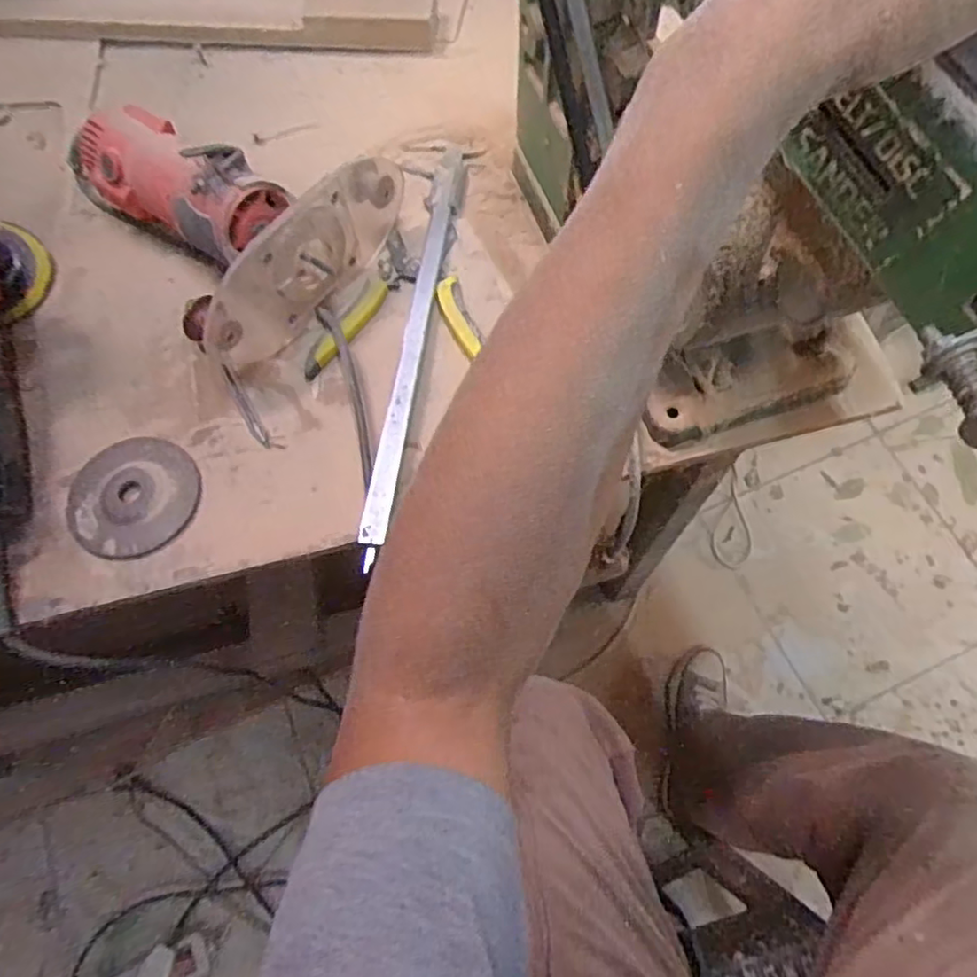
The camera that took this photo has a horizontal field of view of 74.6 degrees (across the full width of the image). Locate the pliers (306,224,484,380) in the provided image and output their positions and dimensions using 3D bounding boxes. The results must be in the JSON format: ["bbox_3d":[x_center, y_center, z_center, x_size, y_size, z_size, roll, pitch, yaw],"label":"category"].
[{"bbox_3d":[-0.079,-0.154,0.506,0.130,0.014,0.125,-8,68,-3],"label":"pliers"}]

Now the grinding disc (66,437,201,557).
[{"bbox_3d":[-0.249,0.003,0.447,0.088,0.013,0.086,0,68,0],"label":"grinding disc"}]

